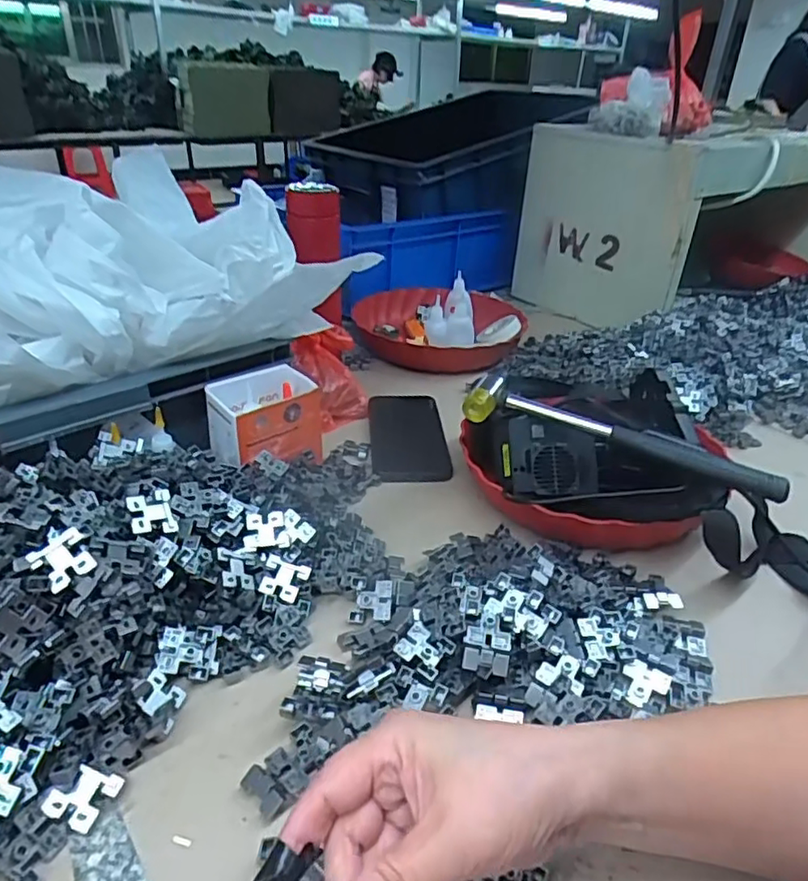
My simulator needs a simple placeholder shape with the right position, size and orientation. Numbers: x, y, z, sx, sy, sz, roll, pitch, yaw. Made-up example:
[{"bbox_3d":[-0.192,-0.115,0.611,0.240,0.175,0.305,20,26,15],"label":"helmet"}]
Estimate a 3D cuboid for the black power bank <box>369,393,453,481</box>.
[{"bbox_3d":[0.004,-0.005,0.664,0.079,0.016,0.170,0,31,-5],"label":"black power bank"}]

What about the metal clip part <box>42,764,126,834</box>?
[{"bbox_3d":[-0.166,0.184,0.320,0.026,0.006,0.030,34,56,4],"label":"metal clip part"}]

